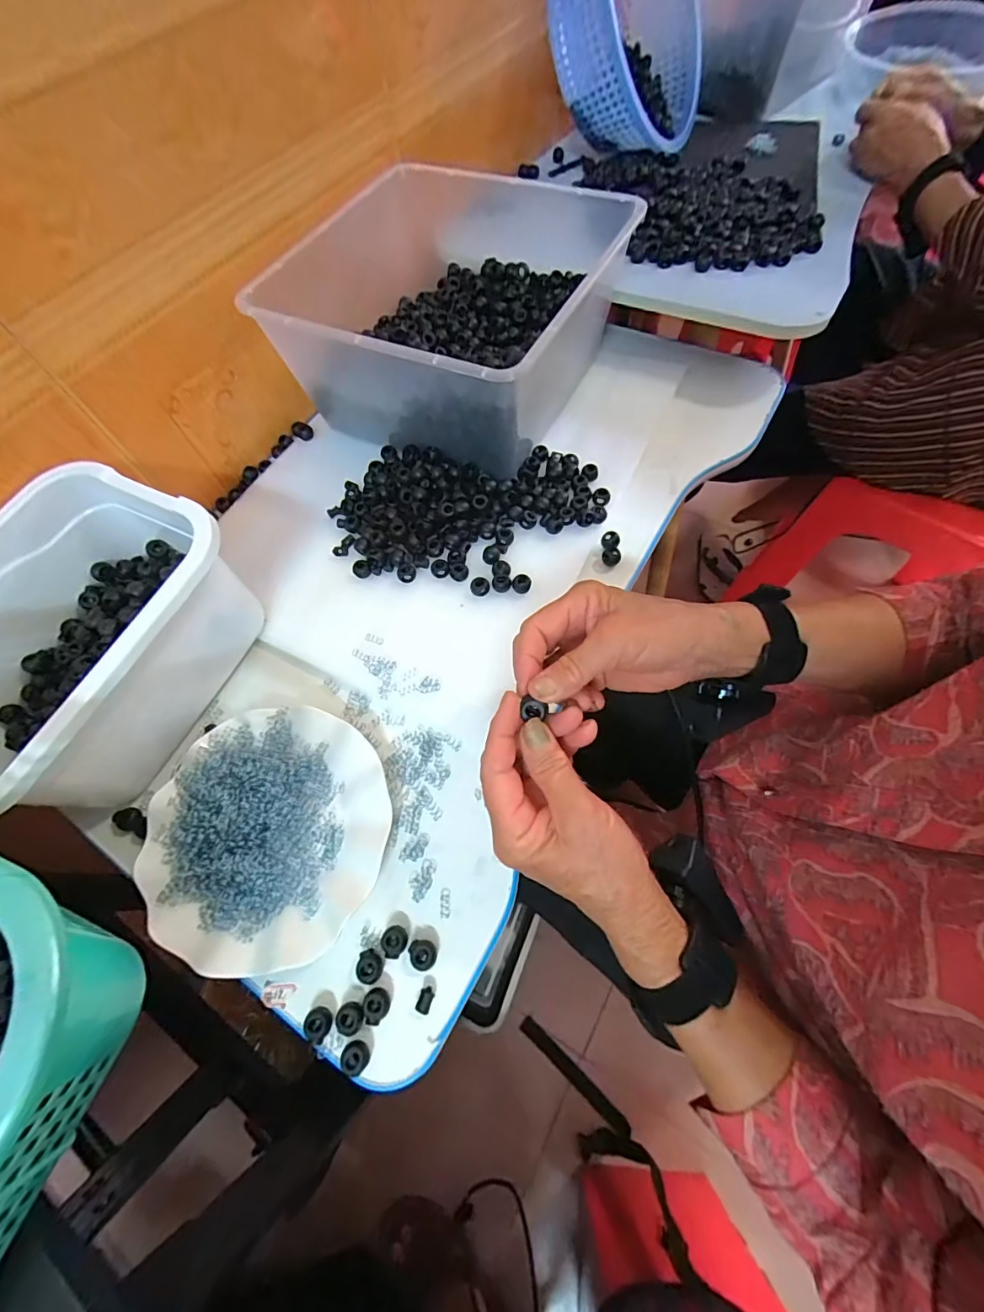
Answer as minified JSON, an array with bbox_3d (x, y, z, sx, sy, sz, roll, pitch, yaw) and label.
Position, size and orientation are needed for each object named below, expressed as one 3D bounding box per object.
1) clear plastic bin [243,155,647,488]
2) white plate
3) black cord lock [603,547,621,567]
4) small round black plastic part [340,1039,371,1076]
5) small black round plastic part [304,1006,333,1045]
[{"bbox_3d":[-0.031,-0.372,0.525,0.303,0.143,0.345,25,68,15],"label":"clear plastic bin"},{"bbox_3d":[-0.169,0.127,0.356,0.176,0.021,0.177,1,64,4],"label":"white plate"},{"bbox_3d":[0.114,-0.094,0.456,0.018,0.013,0.014,13,65,10],"label":"black cord lock"},{"bbox_3d":[-0.087,0.255,0.303,0.018,0.010,0.016,31,69,17],"label":"small round black plastic part"},{"bbox_3d":[-0.113,0.240,0.313,0.017,0.007,0.018,-2,63,3],"label":"small black round plastic part"}]

